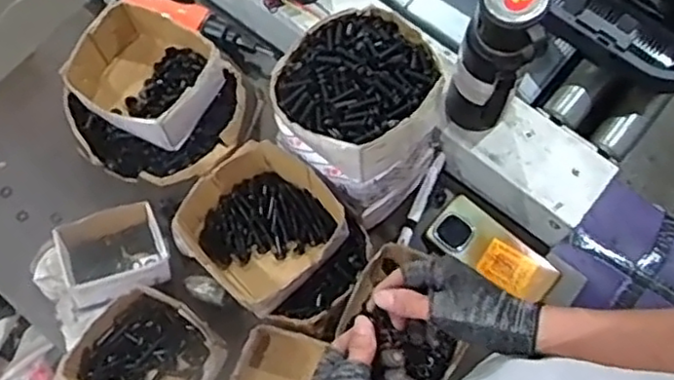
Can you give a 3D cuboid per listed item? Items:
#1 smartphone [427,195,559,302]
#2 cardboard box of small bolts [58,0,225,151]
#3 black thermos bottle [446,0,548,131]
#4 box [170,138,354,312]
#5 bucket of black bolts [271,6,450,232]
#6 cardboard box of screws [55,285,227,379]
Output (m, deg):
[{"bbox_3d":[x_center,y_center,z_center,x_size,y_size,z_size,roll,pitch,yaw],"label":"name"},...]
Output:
[{"bbox_3d":[0.198,0.078,0.858,0.160,0.012,0.073,37,75,12],"label":"smartphone"},{"bbox_3d":[-0.233,-0.145,0.847,0.159,0.082,0.152,27,73,10],"label":"cardboard box of small bolts"},{"bbox_3d":[0.170,-0.140,0.738,0.071,0.221,0.075,0,71,1],"label":"black thermos bottle"},{"bbox_3d":[-0.082,0.040,0.758,0.157,0.067,0.161,-41,75,-12],"label":"box"},{"bbox_3d":[0.032,-0.080,0.772,0.180,0.218,0.150,-40,75,-12],"label":"bucket of black bolts"},{"bbox_3d":[-0.220,0.201,0.797,0.151,0.065,0.146,36,75,12],"label":"cardboard box of screws"}]

